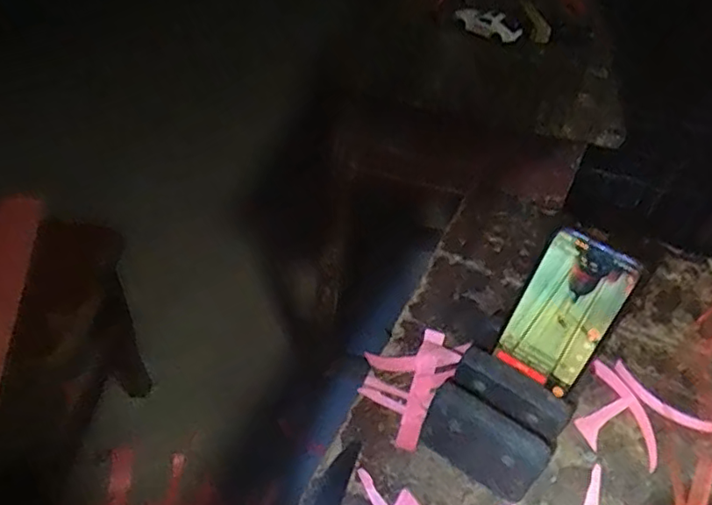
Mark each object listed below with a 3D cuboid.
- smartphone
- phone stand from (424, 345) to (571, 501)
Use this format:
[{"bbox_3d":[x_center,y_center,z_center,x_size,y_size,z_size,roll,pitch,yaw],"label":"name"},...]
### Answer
[{"bbox_3d":[0.177,0.053,0.506,0.075,0.138,0.007,31,30,18],"label":"smartphone"},{"bbox_3d":[0.126,0.154,0.527,0.107,0.087,0.081,26,47,18],"label":"phone stand"}]

